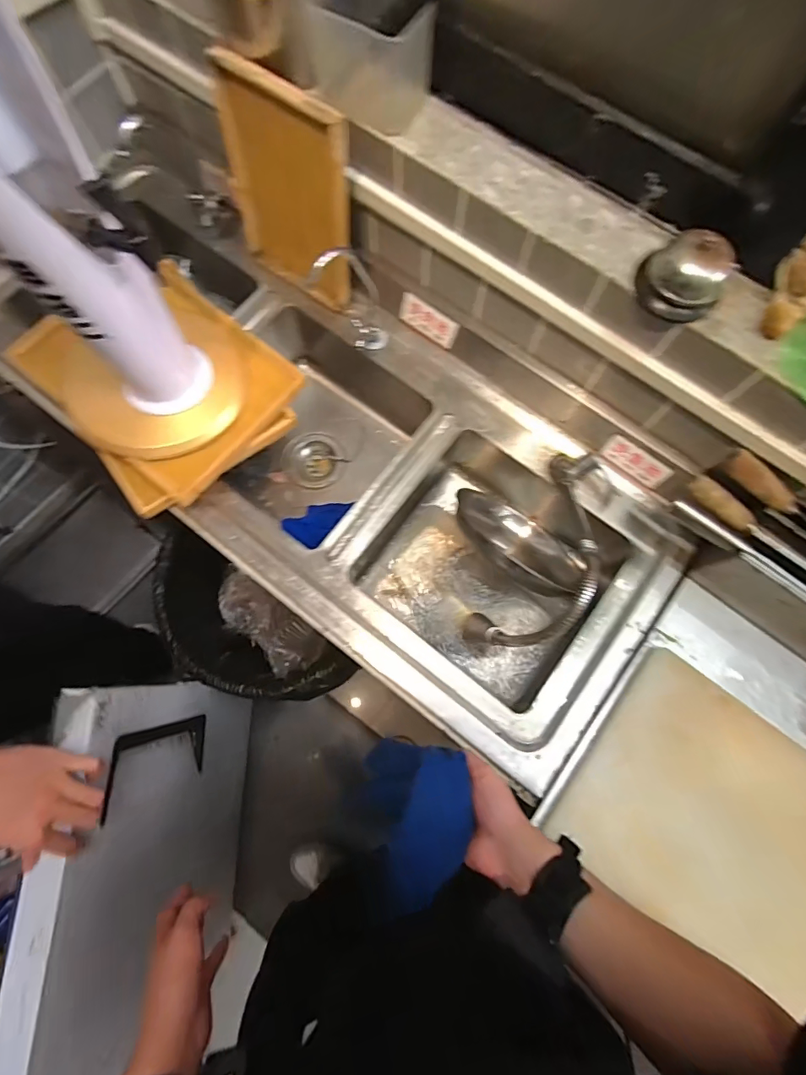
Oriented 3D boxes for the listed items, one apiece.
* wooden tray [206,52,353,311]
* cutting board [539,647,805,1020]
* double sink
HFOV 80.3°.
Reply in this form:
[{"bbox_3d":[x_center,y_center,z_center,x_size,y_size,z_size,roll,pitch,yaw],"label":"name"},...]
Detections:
[{"bbox_3d":[-0.164,-0.471,0.661,0.197,0.273,0.025,32,72,5],"label":"wooden tray"},{"bbox_3d":[0.433,0.384,0.614,0.416,0.024,0.285,36,77,8],"label":"cutting board"},{"bbox_3d":[0.018,-0.046,0.771,0.747,0.228,0.463,37,77,8],"label":"double sink"}]

